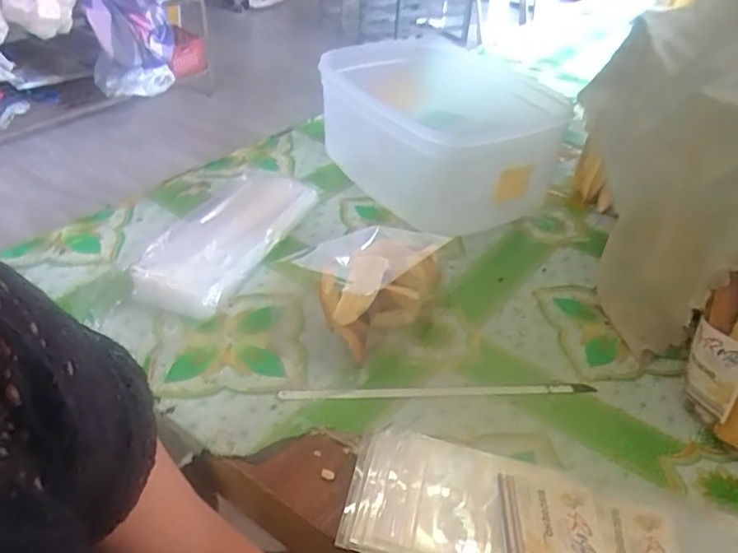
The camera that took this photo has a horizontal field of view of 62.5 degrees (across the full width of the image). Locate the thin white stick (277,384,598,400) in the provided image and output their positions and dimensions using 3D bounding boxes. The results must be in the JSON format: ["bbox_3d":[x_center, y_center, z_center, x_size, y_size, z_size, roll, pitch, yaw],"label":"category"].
[{"bbox_3d":[0.068,0.104,0.562,0.296,0.006,0.012,0,35,-9],"label":"thin white stick"}]

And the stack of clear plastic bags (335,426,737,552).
[{"bbox_3d":[0.176,0.192,0.441,0.380,0.020,0.116,11,35,8],"label":"stack of clear plastic bags"}]

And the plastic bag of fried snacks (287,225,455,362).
[{"bbox_3d":[0.014,0.008,0.636,0.148,0.075,0.120,-22,44,-30],"label":"plastic bag of fried snacks"}]

